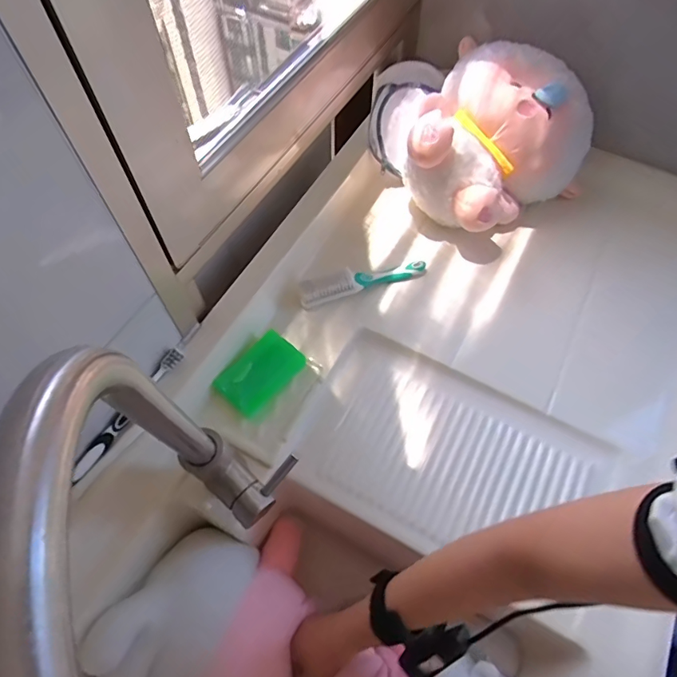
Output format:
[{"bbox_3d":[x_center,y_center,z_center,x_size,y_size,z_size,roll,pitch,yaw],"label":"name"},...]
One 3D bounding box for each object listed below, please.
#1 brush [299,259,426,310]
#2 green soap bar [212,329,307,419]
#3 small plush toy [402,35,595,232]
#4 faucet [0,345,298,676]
[{"bbox_3d":[0.036,-0.087,0.662,0.187,0.028,0.037,-17,63,-10],"label":"brush"},{"bbox_3d":[-0.099,0.044,0.597,0.066,0.022,0.105,46,68,-3],"label":"green soap bar"},{"bbox_3d":[0.224,-0.279,0.687,0.225,0.187,0.231,35,66,17],"label":"small plush toy"},{"bbox_3d":[-0.088,0.146,0.291,0.072,0.350,0.235,-1,61,-2],"label":"faucet"}]

